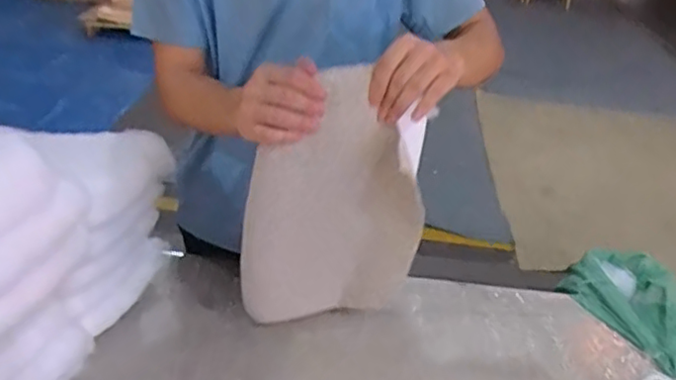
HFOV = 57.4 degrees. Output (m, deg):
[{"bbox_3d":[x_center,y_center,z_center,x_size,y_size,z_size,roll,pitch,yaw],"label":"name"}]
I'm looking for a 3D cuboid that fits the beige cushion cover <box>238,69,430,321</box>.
[{"bbox_3d":[-0.008,0.037,0.807,0.224,0.394,0.106,3,29,-2],"label":"beige cushion cover"}]

